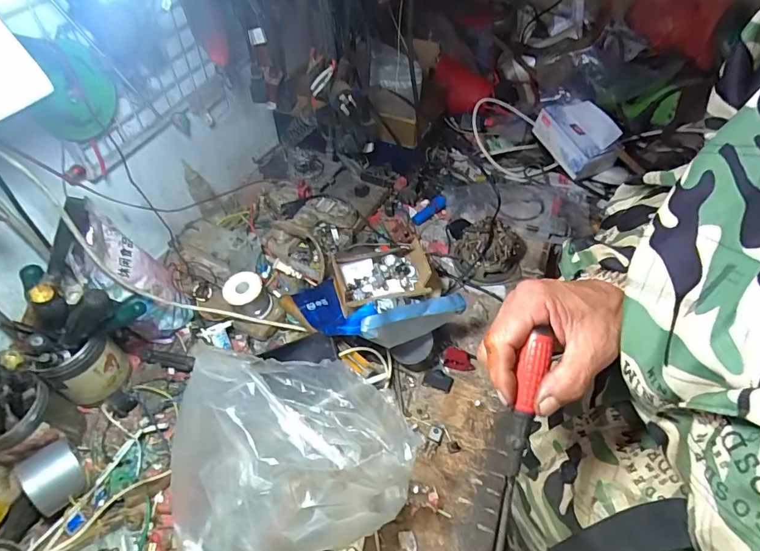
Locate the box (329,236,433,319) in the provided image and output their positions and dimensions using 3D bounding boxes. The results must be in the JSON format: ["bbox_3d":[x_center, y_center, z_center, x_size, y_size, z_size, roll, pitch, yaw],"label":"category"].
[{"bbox_3d":[0.002,0.002,0.588,0.125,0.060,0.075,-8,53,-9],"label":"box"}]

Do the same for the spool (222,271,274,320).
[{"bbox_3d":[-0.178,0.030,0.589,0.055,0.055,0.048,-18,55,-16],"label":"spool"}]

